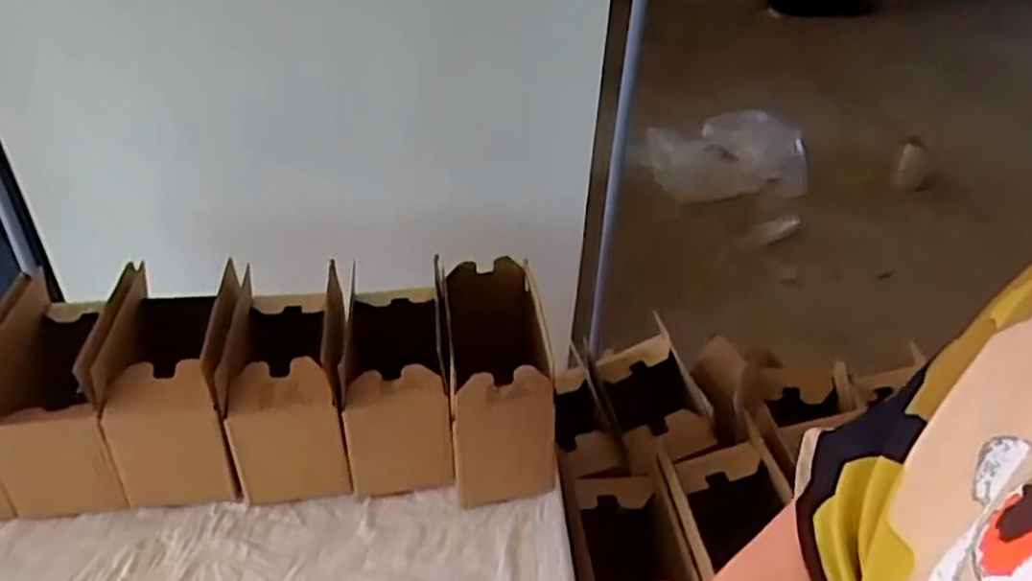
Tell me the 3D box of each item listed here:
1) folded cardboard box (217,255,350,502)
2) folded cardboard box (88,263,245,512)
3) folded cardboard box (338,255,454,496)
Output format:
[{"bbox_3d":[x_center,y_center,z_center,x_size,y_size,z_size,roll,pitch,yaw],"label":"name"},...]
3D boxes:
[{"bbox_3d":[-0.246,0.106,0.853,0.113,0.173,0.196,-4,34,-10],"label":"folded cardboard box"},{"bbox_3d":[-0.359,0.100,0.834,0.127,0.186,0.211,-6,34,-13],"label":"folded cardboard box"},{"bbox_3d":[-0.134,0.115,0.866,0.109,0.149,0.179,-3,34,-8],"label":"folded cardboard box"}]

